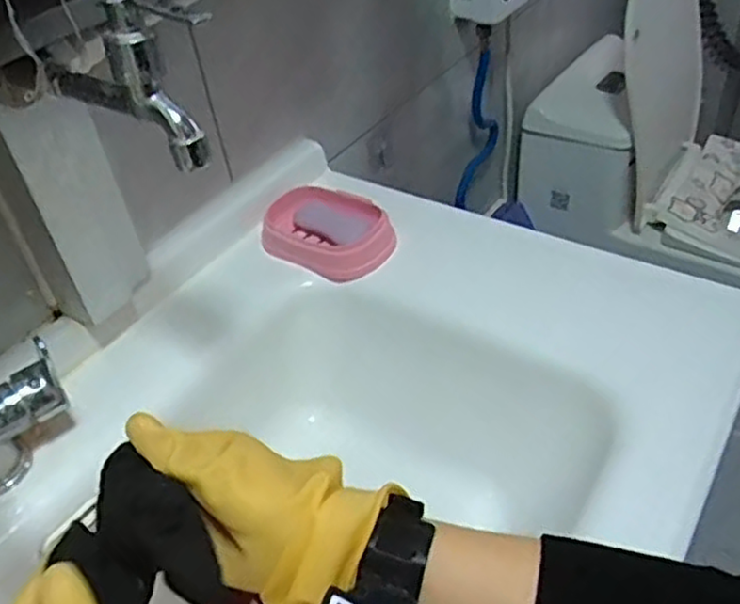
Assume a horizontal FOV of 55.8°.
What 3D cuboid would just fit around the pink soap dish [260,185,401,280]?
[{"bbox_3d":[-0.041,-0.067,0.697,0.137,0.036,0.098,24,50,31],"label":"pink soap dish"}]

